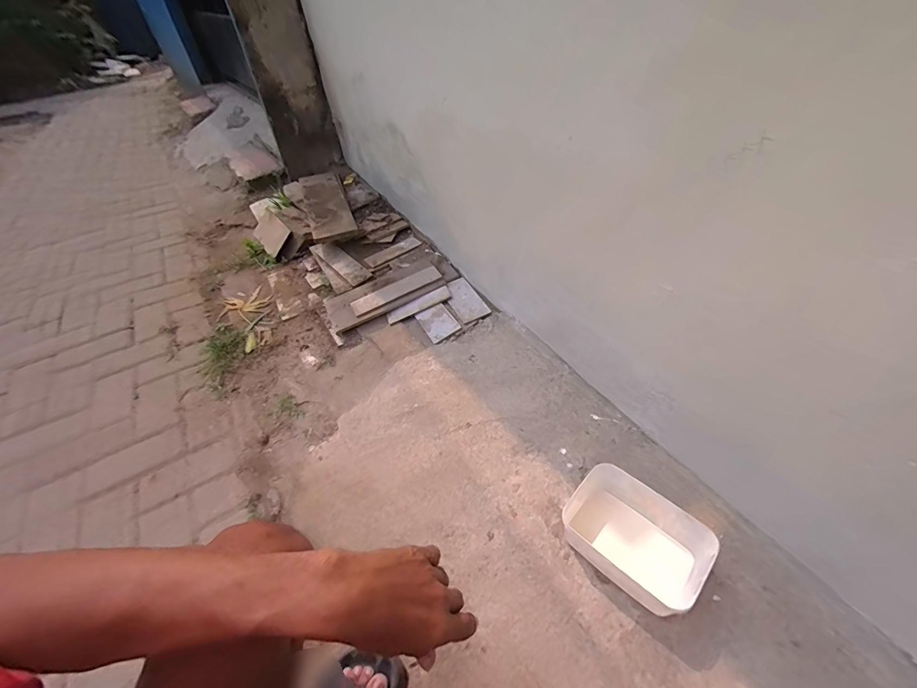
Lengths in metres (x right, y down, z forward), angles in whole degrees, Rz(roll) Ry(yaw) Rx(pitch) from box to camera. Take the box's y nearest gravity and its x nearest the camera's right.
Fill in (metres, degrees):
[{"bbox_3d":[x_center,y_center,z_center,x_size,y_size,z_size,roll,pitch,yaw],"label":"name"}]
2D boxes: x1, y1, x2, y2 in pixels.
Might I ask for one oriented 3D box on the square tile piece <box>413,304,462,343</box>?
[{"bbox_3d":[-0.058,-0.060,1.124,0.088,0.005,0.128,-33,52,-7],"label":"square tile piece"}]

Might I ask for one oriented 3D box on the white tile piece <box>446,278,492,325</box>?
[{"bbox_3d":[0.016,-0.132,1.164,0.094,0.013,0.190,-23,46,-16],"label":"white tile piece"}]

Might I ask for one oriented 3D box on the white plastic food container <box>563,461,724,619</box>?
[{"bbox_3d":[0.274,0.304,0.625,0.140,0.091,0.193,-36,50,-27],"label":"white plastic food container"}]

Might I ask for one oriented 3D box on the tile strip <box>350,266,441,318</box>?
[{"bbox_3d":[-0.191,-0.166,1.215,0.282,0.010,0.076,-28,54,-10],"label":"tile strip"}]

